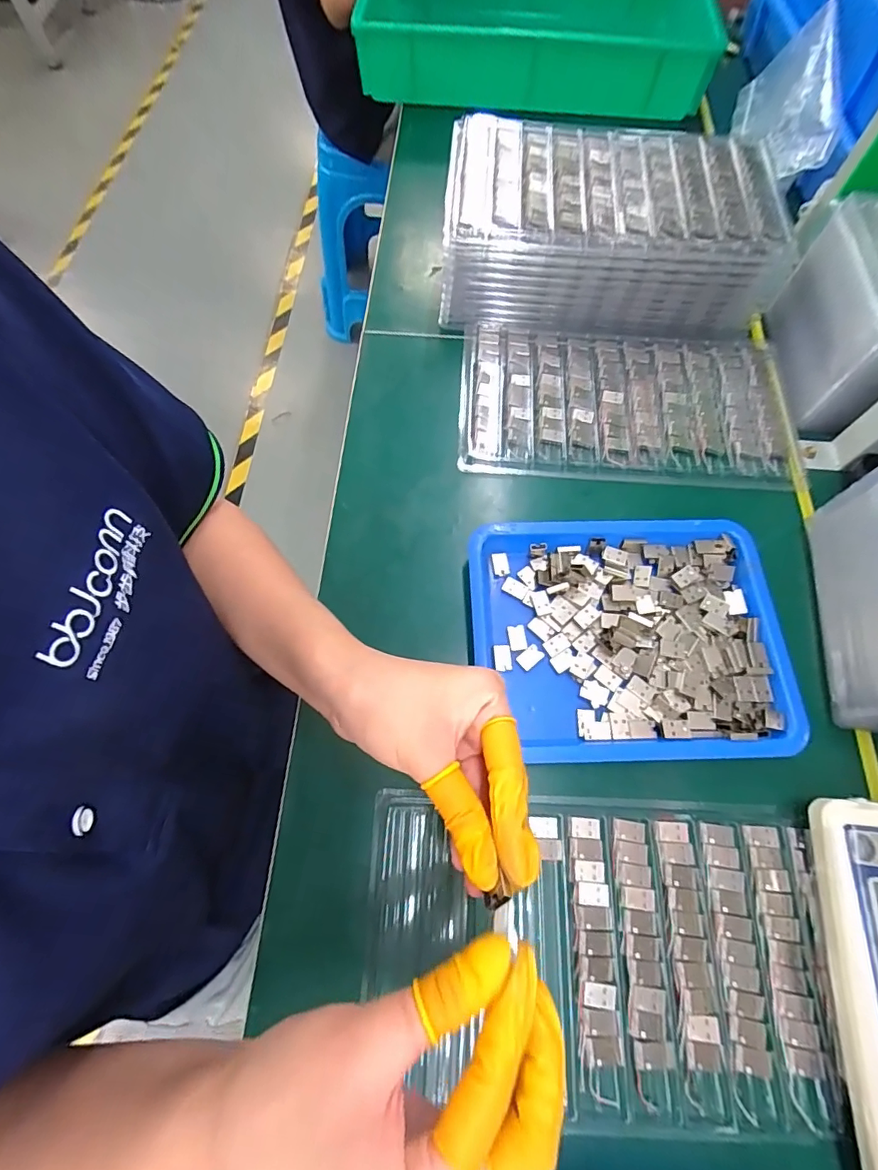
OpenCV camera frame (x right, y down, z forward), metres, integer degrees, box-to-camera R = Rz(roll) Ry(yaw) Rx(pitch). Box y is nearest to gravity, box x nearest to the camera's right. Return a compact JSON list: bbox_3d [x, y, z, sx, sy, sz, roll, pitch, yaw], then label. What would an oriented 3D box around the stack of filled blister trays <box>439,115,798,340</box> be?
[{"bbox_3d":[0.157,-0.339,0.477,0.295,0.093,0.172,4,68,1],"label":"stack of filled blister trays"}]

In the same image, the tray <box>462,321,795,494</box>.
[{"bbox_3d":[0.162,-0.166,0.446,0.279,0.010,0.161,5,68,1],"label":"tray"}]

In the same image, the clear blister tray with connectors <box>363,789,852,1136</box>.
[{"bbox_3d":[0.090,0.215,0.294,0.265,0.014,0.153,4,68,1],"label":"clear blister tray with connectors"}]

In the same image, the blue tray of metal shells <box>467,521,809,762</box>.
[{"bbox_3d":[0.133,0.035,0.355,0.215,0.023,0.168,-1,68,-1],"label":"blue tray of metal shells"}]

